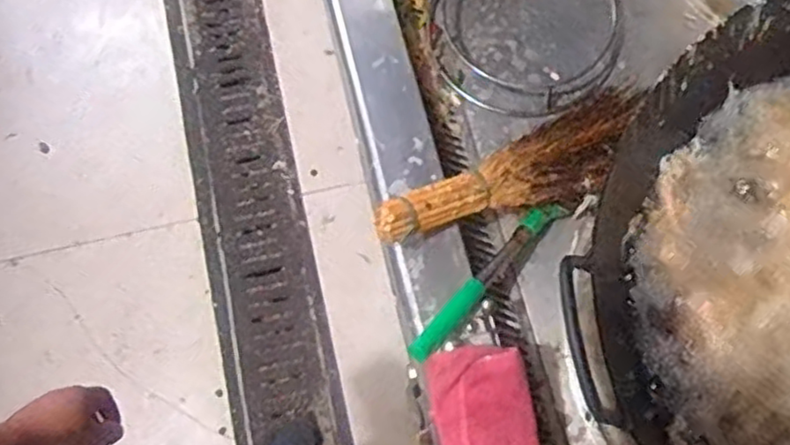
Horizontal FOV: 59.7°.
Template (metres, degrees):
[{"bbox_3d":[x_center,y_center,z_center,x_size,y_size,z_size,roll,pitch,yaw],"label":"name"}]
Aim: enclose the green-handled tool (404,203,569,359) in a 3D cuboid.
[{"bbox_3d":[0.107,0.056,0.762,0.029,0.032,0.268,41,59,12],"label":"green-handled tool"}]

